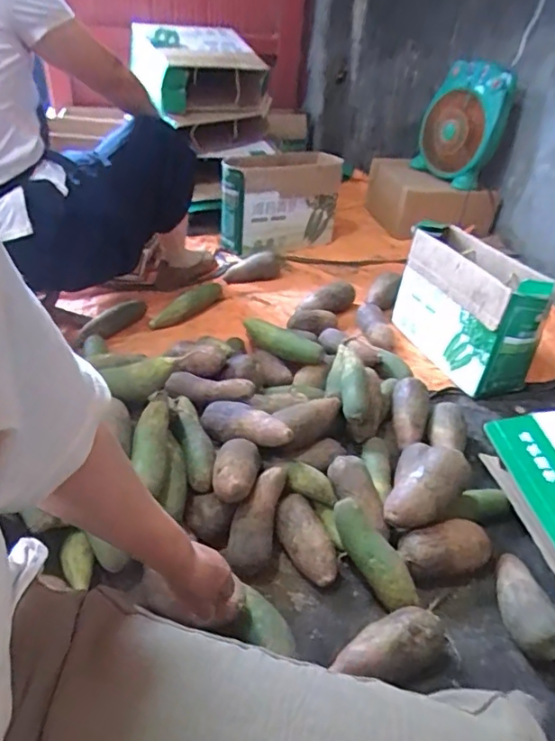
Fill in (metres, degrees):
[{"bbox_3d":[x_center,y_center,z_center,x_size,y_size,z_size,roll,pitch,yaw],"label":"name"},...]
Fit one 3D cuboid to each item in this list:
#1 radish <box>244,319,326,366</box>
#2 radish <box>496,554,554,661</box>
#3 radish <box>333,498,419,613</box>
[{"bbox_3d":[0.012,-0.061,1.205,0.198,0.055,0.046,20,39,19],"label":"radish"},{"bbox_3d":[0.355,0.334,0.778,0.064,0.062,0.165,3,37,-3],"label":"radish"},{"bbox_3d":[0.143,0.270,0.799,0.054,0.043,0.171,-20,61,-30],"label":"radish"}]

